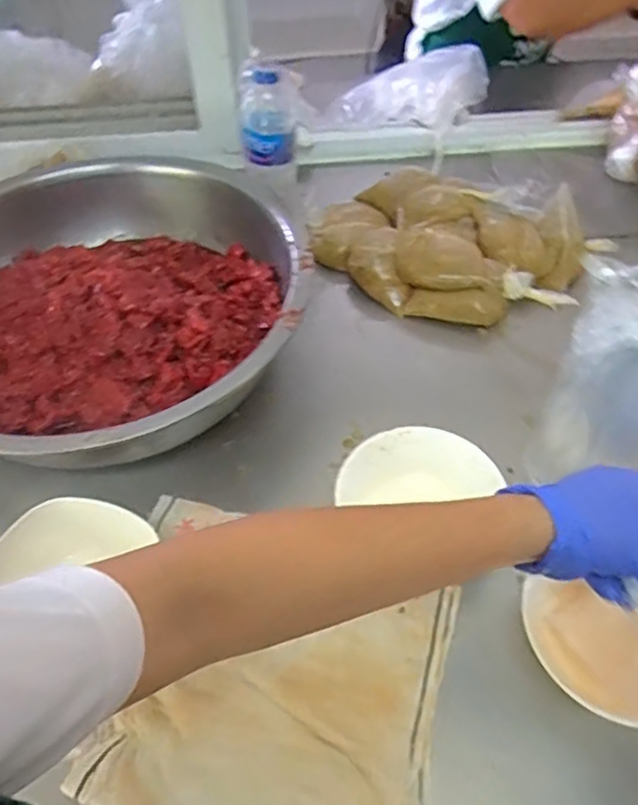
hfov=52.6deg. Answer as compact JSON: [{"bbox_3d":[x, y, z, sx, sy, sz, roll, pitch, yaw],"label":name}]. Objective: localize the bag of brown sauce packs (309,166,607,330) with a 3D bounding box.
[{"bbox_3d":[0.163,-0.195,0.792,0.339,0.065,0.232,9,52,8],"label":"bag of brown sauce packs"}]

